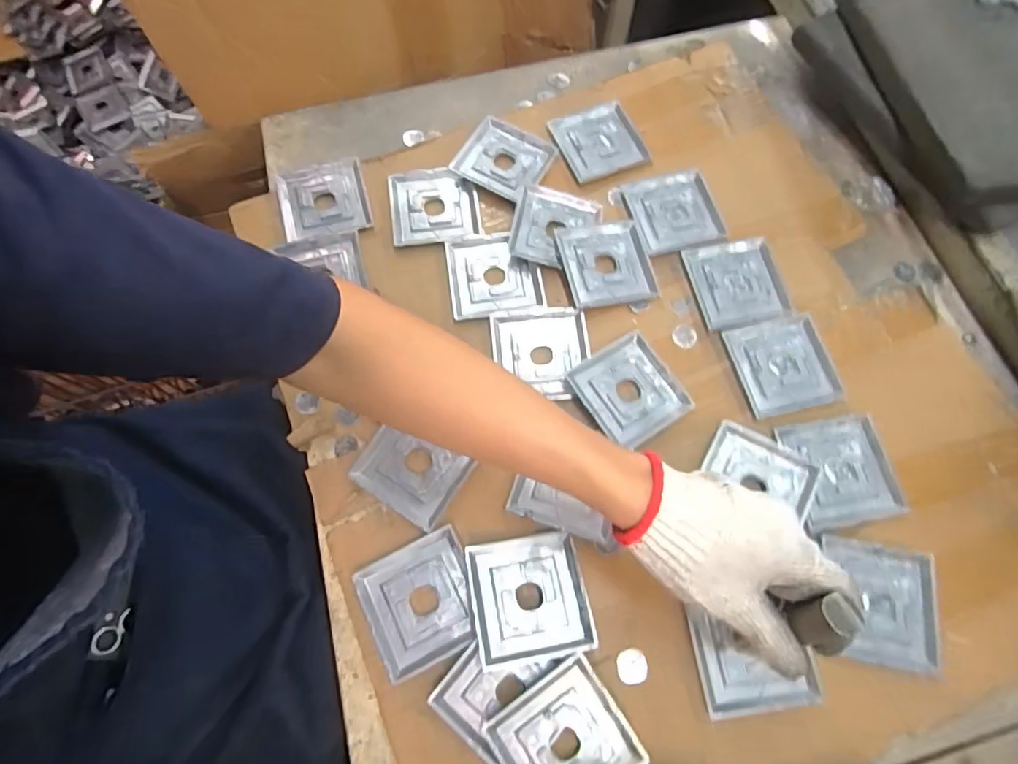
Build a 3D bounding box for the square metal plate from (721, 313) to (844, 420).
[{"bbox_3d":[0.262,-0.016,0.502,0.091,0.004,0.090,-12,70,-5],"label":"square metal plate"}]

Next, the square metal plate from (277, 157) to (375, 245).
[{"bbox_3d":[-0.199,-0.192,0.565,0.094,0.012,0.094,-14,70,-6],"label":"square metal plate"}]

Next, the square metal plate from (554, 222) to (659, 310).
[{"bbox_3d":[0.098,-0.119,0.533,0.085,0.013,0.090,-12,70,-5],"label":"square metal plate"}]

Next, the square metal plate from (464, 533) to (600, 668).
[{"bbox_3d":[0.016,0.170,0.417,0.089,0.019,0.089,-9,70,-4],"label":"square metal plate"}]

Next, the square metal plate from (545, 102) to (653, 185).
[{"bbox_3d":[0.098,-0.266,0.587,0.084,0.010,0.095,-16,71,-6],"label":"square metal plate"}]

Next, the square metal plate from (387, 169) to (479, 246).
[{"bbox_3d":[-0.080,-0.186,0.558,0.089,0.006,0.089,-8,70,-3],"label":"square metal plate"}]

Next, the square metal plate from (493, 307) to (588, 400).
[{"bbox_3d":[0.030,-0.027,0.501,0.090,0.009,0.091,-4,70,-2],"label":"square metal plate"}]

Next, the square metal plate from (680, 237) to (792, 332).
[{"bbox_3d":[0.229,-0.100,0.532,0.086,0.004,0.090,-12,70,-5],"label":"square metal plate"}]

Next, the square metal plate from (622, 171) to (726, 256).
[{"bbox_3d":[0.175,-0.180,0.558,0.086,0.004,0.086,-16,70,-6],"label":"square metal plate"}]

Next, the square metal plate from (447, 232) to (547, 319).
[{"bbox_3d":[-0.015,-0.106,0.533,0.089,0.012,0.089,-9,70,-4],"label":"square metal plate"}]

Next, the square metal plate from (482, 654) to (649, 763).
[{"bbox_3d":[0.041,0.265,0.385,0.092,0.008,0.087,-31,73,-11],"label":"square metal plate"}]

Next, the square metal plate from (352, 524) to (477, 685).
[{"bbox_3d":[-0.070,0.177,0.425,0.089,0.008,0.089,-25,72,-9],"label":"square metal plate"}]

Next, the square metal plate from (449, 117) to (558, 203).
[{"bbox_3d":[-0.004,-0.243,0.576,0.090,0.011,0.086,29,72,10],"label":"square metal plate"}]

